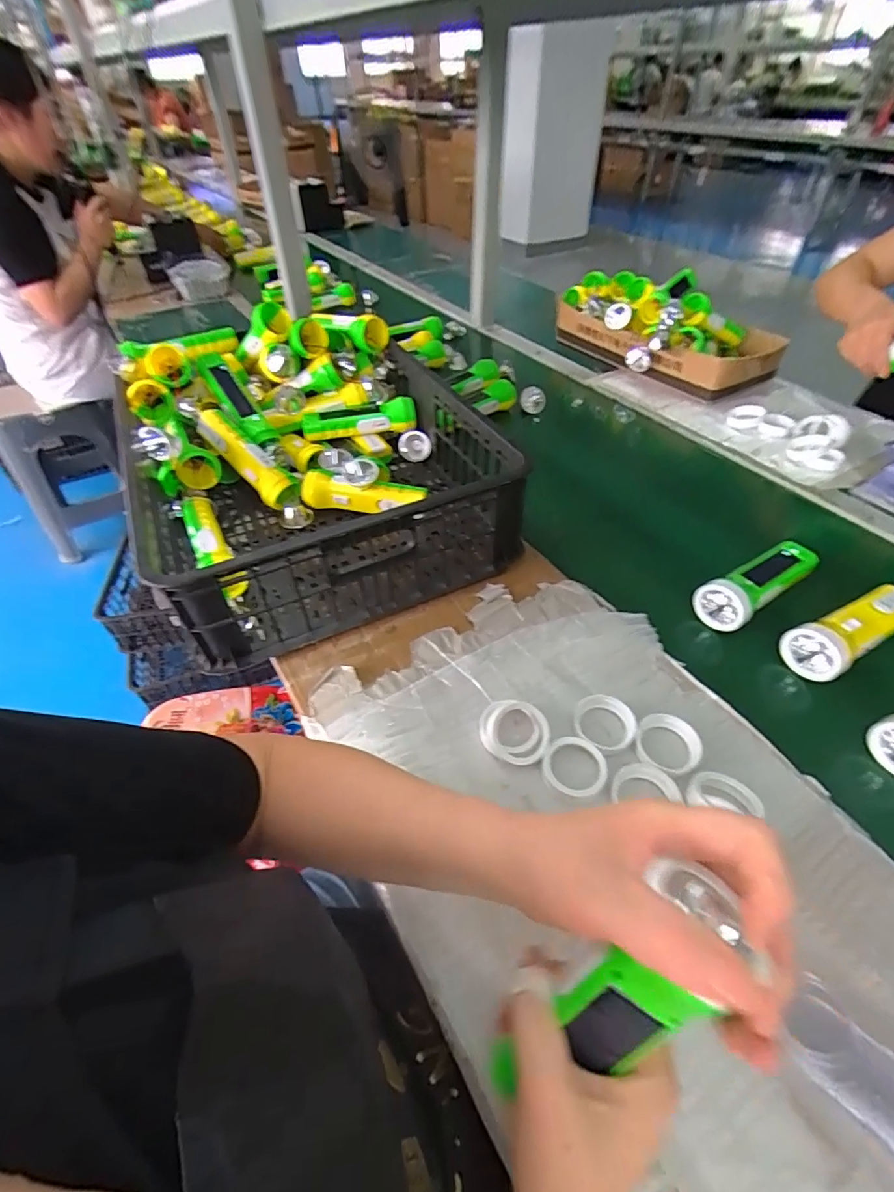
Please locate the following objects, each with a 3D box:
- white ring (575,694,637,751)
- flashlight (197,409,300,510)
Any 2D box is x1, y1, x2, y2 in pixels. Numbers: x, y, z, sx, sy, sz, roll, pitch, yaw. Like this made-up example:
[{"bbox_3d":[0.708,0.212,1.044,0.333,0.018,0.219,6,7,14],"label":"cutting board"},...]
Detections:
[{"bbox_3d":[0.144,0.115,0.465,0.052,0.015,0.052,-3,47,4],"label":"white ring"},{"bbox_3d":[-0.256,-0.176,0.657,0.149,0.038,0.042,44,56,-10],"label":"flashlight"}]

